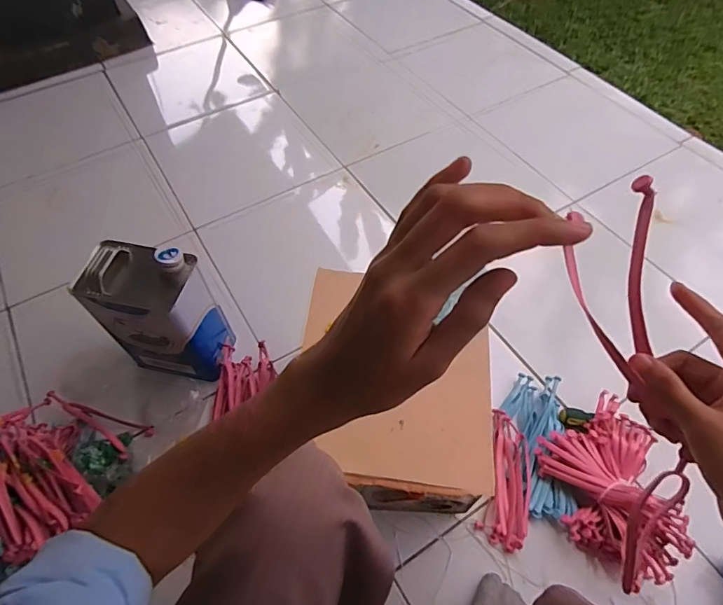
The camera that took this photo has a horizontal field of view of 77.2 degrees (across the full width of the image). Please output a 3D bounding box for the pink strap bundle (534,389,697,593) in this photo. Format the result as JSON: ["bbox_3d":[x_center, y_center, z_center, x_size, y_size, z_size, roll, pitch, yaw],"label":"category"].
[{"bbox_3d":[0.377,0.271,0.675,0.165,0.070,0.248,-10,57,-6],"label":"pink strap bundle"}]

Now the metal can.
[{"bbox_3d":[-0.329,0.018,0.750,0.161,0.243,0.121,13,58,9],"label":"metal can"}]

